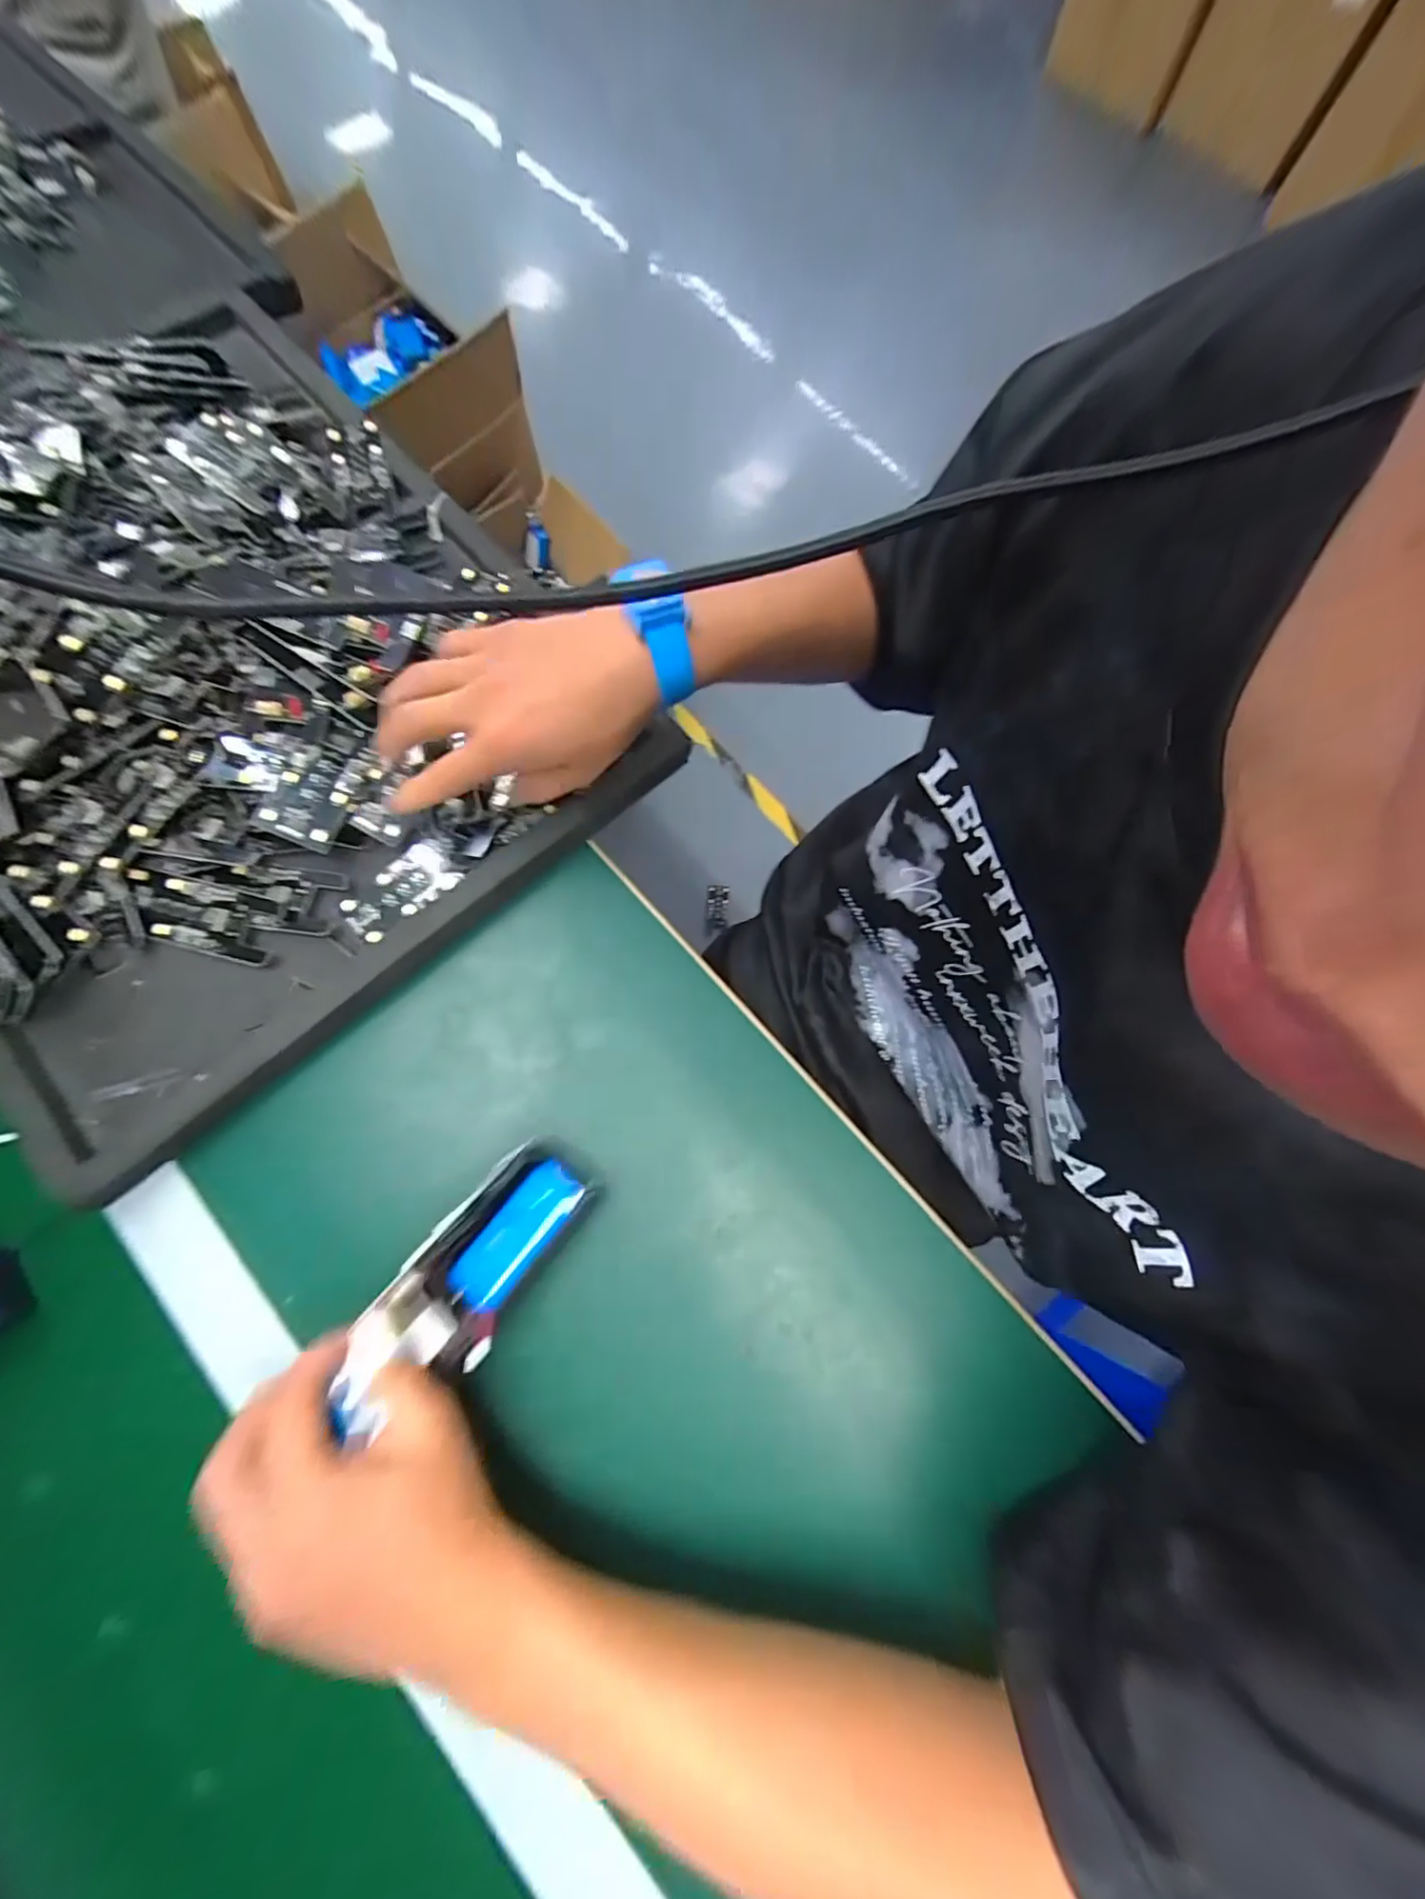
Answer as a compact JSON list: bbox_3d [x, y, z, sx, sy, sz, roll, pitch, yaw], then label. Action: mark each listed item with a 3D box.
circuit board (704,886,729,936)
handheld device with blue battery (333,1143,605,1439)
[{"bbox_3d":[0.008,-0.076,1.151,0.041,0.010,0.098,4,75,0],"label":"circuit board"},{"bbox_3d":[-0.120,0.160,0.304,0.058,0.038,0.131,41,64,8],"label":"handheld device with blue battery"}]

